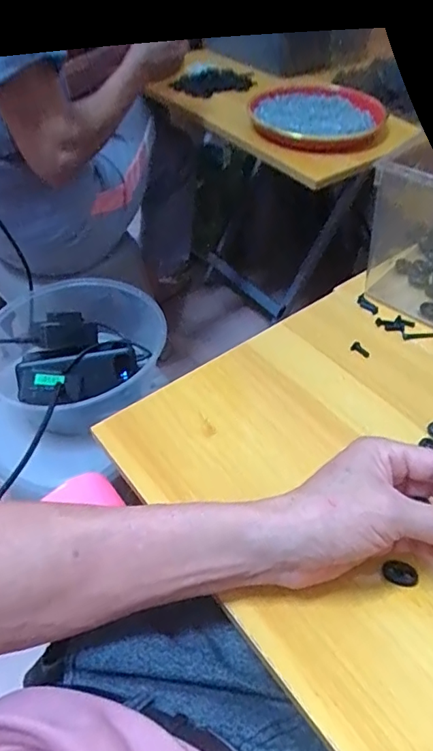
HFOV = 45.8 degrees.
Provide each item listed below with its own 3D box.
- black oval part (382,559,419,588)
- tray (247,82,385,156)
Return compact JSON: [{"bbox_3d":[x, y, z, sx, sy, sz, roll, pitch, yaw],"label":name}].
[{"bbox_3d":[0.123,0.132,0.341,0.022,0.007,0.015,6,63,11],"label":"black oval part"},{"bbox_3d":[0.168,-0.440,0.873,0.211,0.029,0.232,-5,49,-2],"label":"tray"}]

